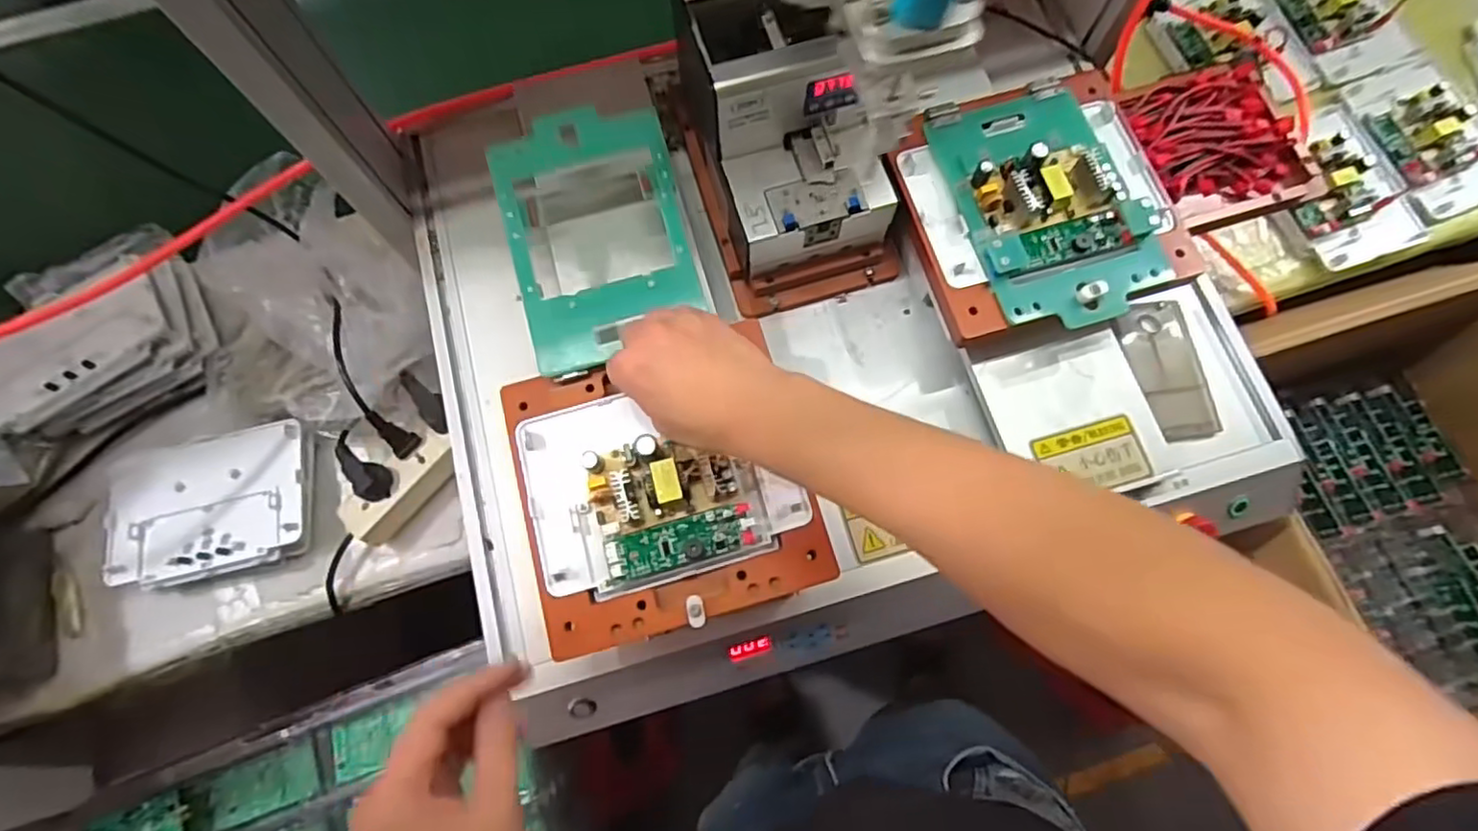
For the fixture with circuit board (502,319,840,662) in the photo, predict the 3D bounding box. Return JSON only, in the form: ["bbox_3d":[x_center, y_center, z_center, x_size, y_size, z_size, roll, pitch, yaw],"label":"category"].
[{"bbox_3d":[-0.054,0.045,0.457,0.195,0.039,0.191,-15,75,-4],"label":"fixture with circuit board"}]

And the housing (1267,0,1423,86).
[{"bbox_3d":[0.709,-0.493,0.791,0.133,0.035,0.188,-17,76,-4],"label":"housing"}]

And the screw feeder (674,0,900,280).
[{"bbox_3d":[0.038,-0.224,0.513,0.122,0.129,0.174,-20,76,-5],"label":"screw feeder"}]

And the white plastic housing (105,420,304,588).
[{"bbox_3d":[-0.528,0.090,0.656,0.189,0.024,0.134,-13,75,-3],"label":"white plastic housing"}]

